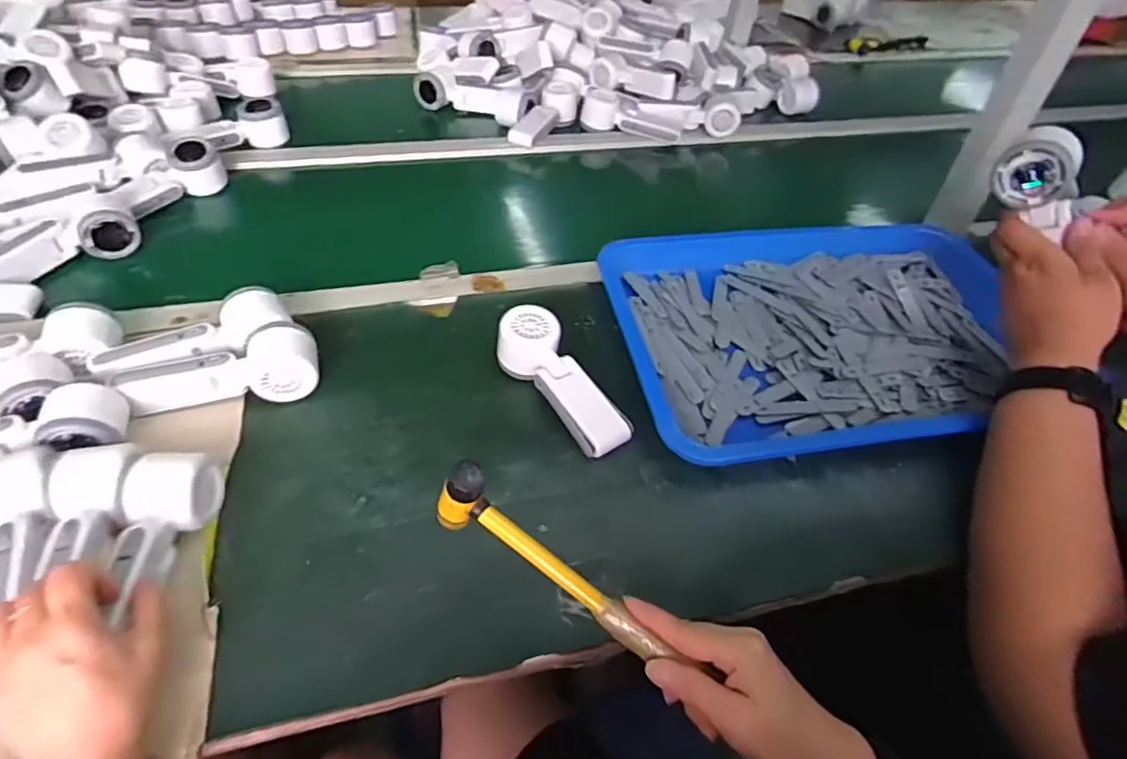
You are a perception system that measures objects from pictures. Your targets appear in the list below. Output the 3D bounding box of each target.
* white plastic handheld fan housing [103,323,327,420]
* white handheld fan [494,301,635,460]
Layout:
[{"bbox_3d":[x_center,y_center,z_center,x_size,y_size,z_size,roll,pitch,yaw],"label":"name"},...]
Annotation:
[{"bbox_3d":[-0.311,-0.009,0.559,0.164,0.045,0.065,-12,48,-16],"label":"white plastic handheld fan housing"},{"bbox_3d":[-0.003,0.002,0.586,0.056,0.043,0.168,-28,67,-28],"label":"white handheld fan"}]

